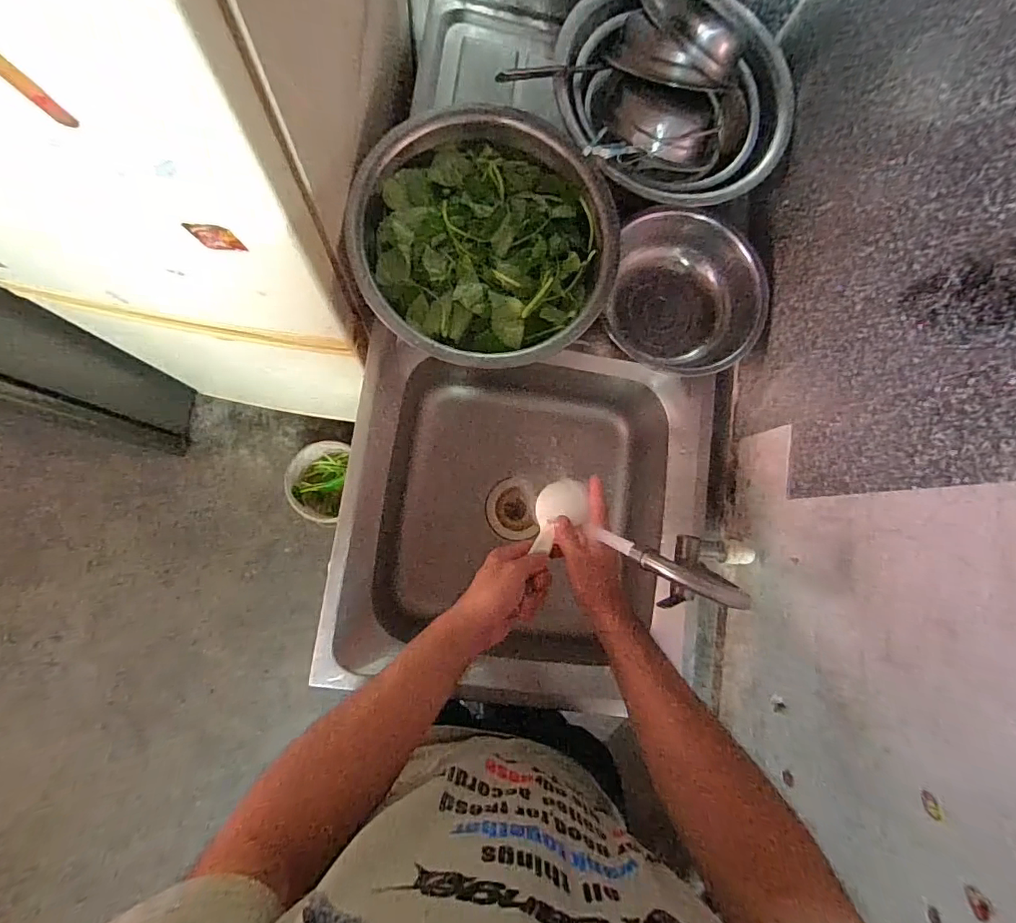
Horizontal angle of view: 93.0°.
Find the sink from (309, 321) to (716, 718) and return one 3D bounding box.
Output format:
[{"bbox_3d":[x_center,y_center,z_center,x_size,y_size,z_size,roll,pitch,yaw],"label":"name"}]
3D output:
[{"bbox_3d":[0.019,0.081,0.750,0.489,0.198,0.497,10,82,-6],"label":"sink"}]

